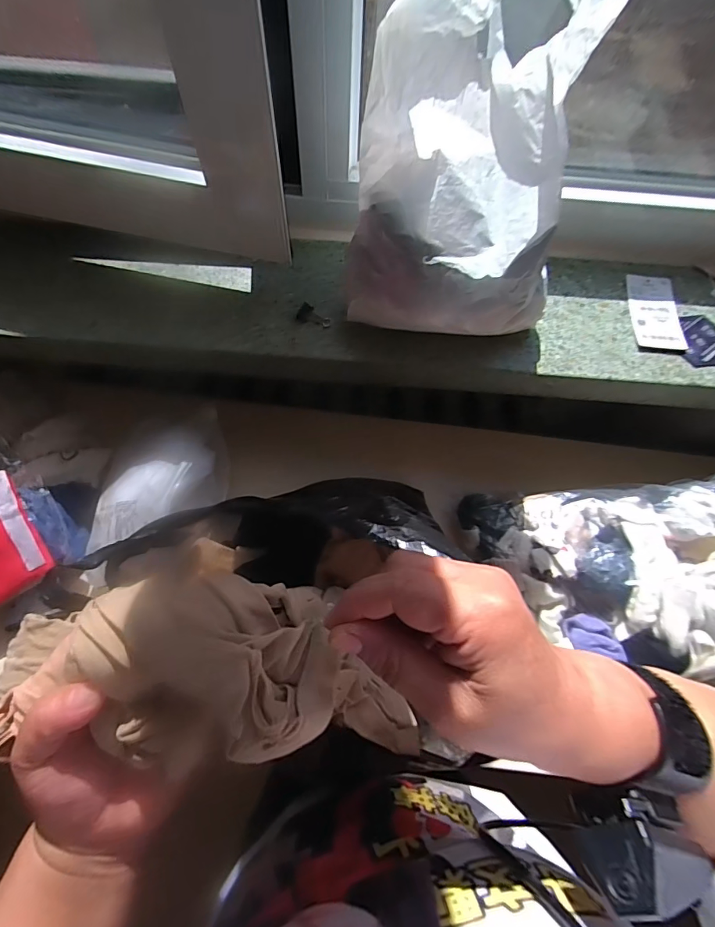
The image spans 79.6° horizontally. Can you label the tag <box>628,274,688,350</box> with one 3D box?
[{"bbox_3d":[0.336,-0.175,0.484,0.051,0.006,0.102,4,67,-1],"label":"tag"}]

